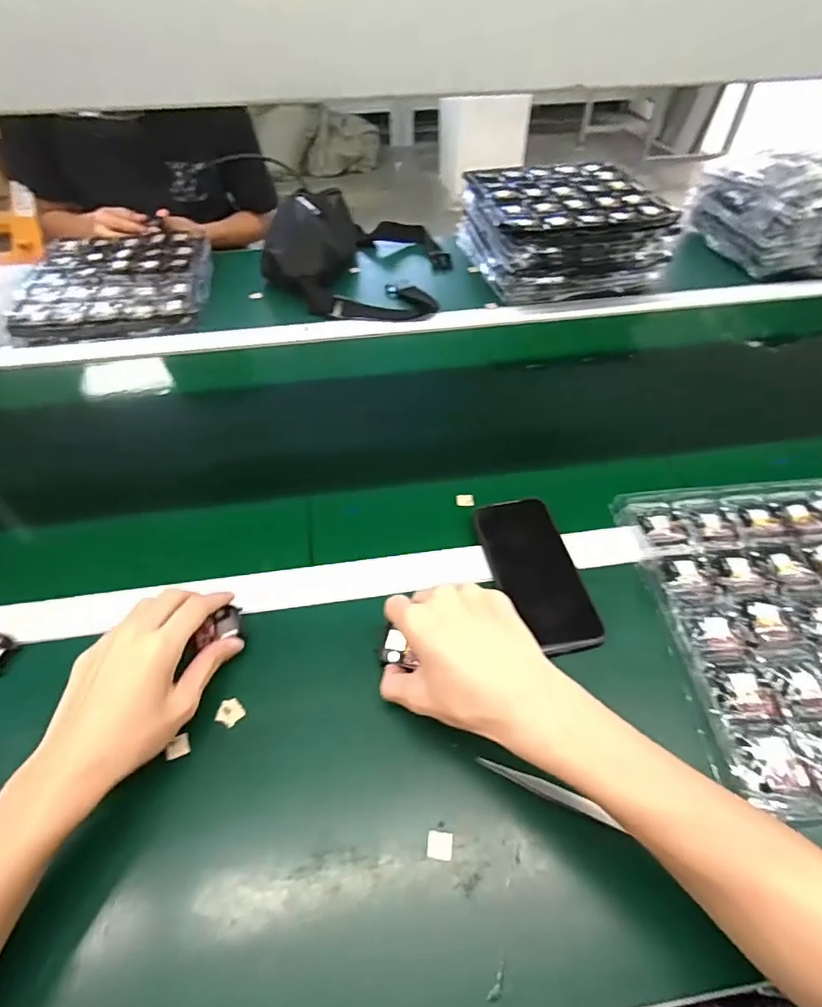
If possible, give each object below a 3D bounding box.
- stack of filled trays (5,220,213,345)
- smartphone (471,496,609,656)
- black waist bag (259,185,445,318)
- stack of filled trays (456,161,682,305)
[{"bbox_3d":[-0.469,-0.366,0.849,0.272,0.039,0.305,-5,49,-3],"label":"stack of filled trays"},{"bbox_3d":[0.115,0.063,0.491,0.075,0.012,0.157,-13,57,-2],"label":"smartphone"},{"bbox_3d":[-0.088,-0.421,0.863,0.282,0.111,0.312,3,49,3],"label":"black waist bag"},{"bbox_3d":[0.243,-0.462,0.874,0.274,0.112,0.273,-8,50,-6],"label":"stack of filled trays"}]

